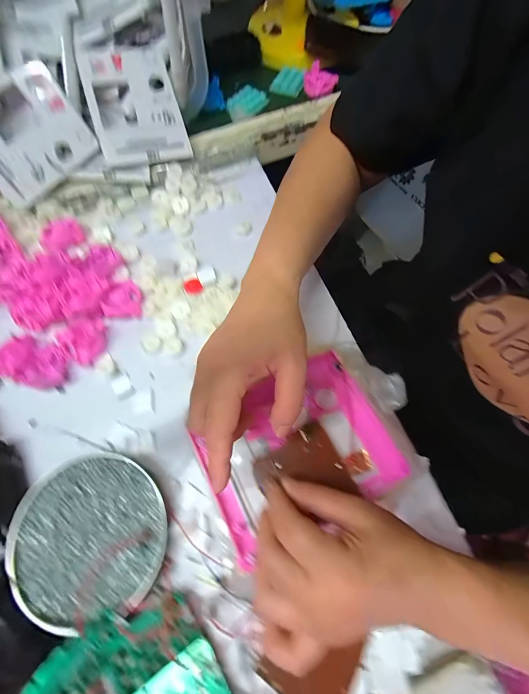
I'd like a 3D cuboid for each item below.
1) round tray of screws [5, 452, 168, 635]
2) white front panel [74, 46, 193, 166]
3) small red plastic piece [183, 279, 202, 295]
[{"bbox_3d":[-0.162,0.170,0.282,0.129,0.017,0.129,0,70,1],"label":"round tray of screws"},{"bbox_3d":[-0.178,-0.330,0.421,0.116,0.015,0.141,-17,98,-9],"label":"white front panel"},{"bbox_3d":[-0.090,-0.075,0.383,0.021,0.005,0.023,0,70,1],"label":"small red plastic piece"}]

